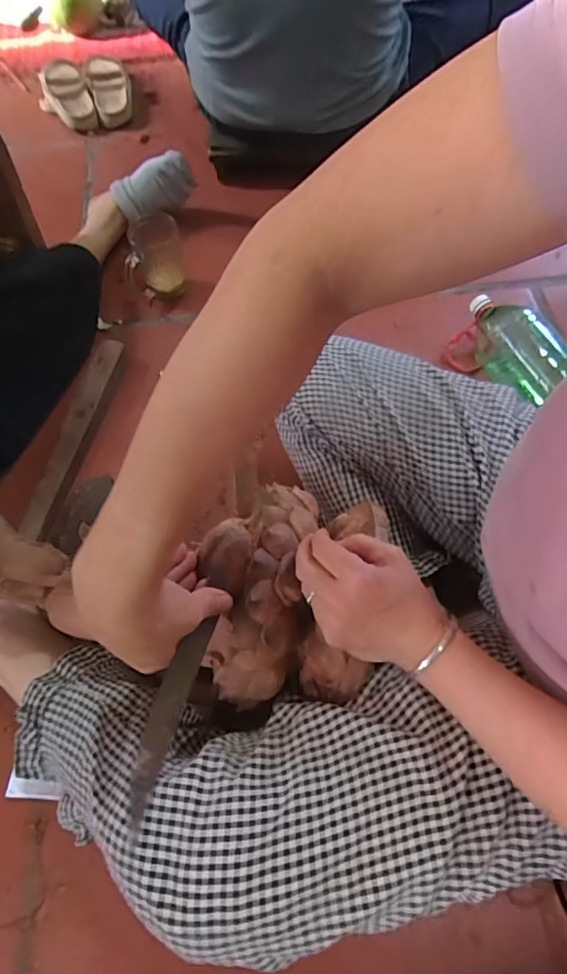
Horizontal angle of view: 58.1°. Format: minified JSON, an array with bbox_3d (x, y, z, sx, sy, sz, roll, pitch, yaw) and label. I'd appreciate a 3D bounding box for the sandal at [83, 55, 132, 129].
[{"bbox_3d":[-0.344,-0.794,1.024,0.086,0.060,0.146,-17,65,-8],"label":"sandal"}]

